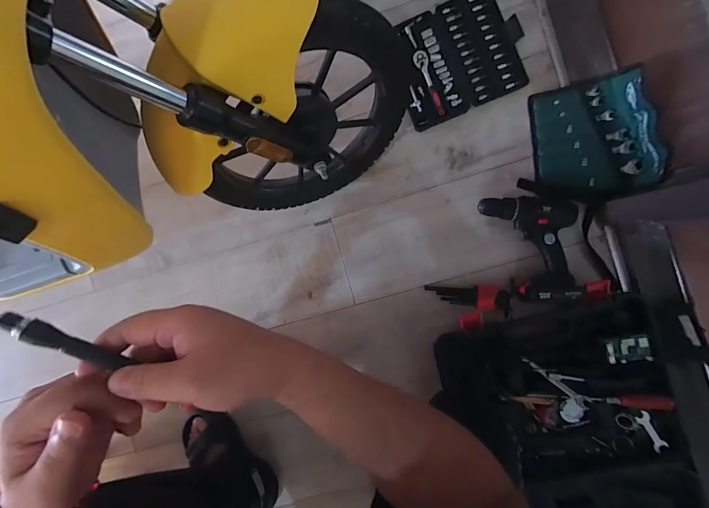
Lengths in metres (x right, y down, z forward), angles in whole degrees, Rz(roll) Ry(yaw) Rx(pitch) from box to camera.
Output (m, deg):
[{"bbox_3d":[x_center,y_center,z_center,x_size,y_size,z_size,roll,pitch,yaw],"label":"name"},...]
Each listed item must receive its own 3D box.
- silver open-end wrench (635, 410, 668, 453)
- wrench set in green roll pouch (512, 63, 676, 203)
[{"bbox_3d":[0.569,0.341,0.640,0.023,0.004,0.089,-33,91,27],"label":"silver open-end wrench"},{"bbox_3d":[0.441,-0.219,0.635,0.174,0.117,0.237,-13,89,7],"label":"wrench set in green roll pouch"}]

